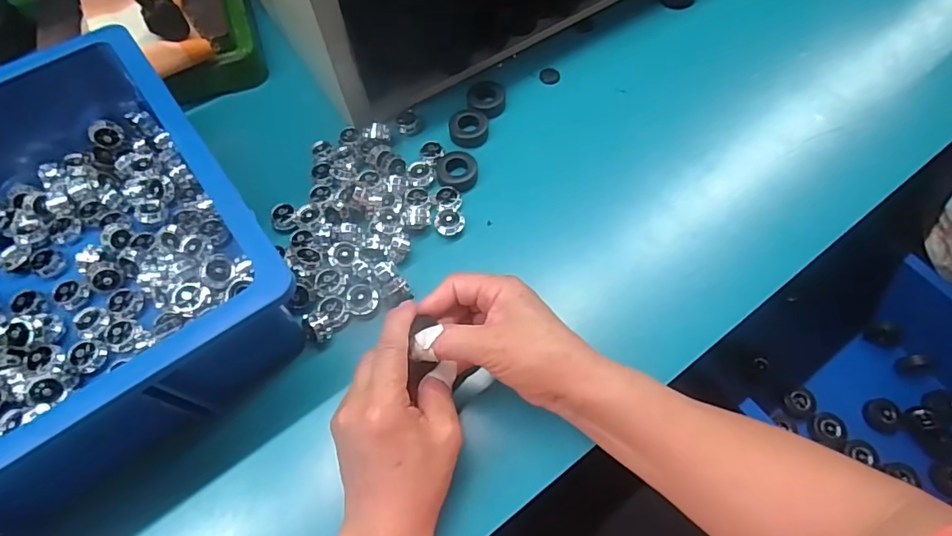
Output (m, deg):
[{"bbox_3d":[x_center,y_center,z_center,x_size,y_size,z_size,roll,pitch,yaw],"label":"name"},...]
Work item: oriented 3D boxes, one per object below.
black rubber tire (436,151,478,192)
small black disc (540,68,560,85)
[{"bbox_3d":[-0.017,-0.086,0.470,0.037,0.015,0.041,-1,63,-1],"label":"black rubber tire"},{"bbox_3d":[0.077,-0.201,0.534,0.021,0.006,0.017,8,64,4],"label":"small black disc"}]

